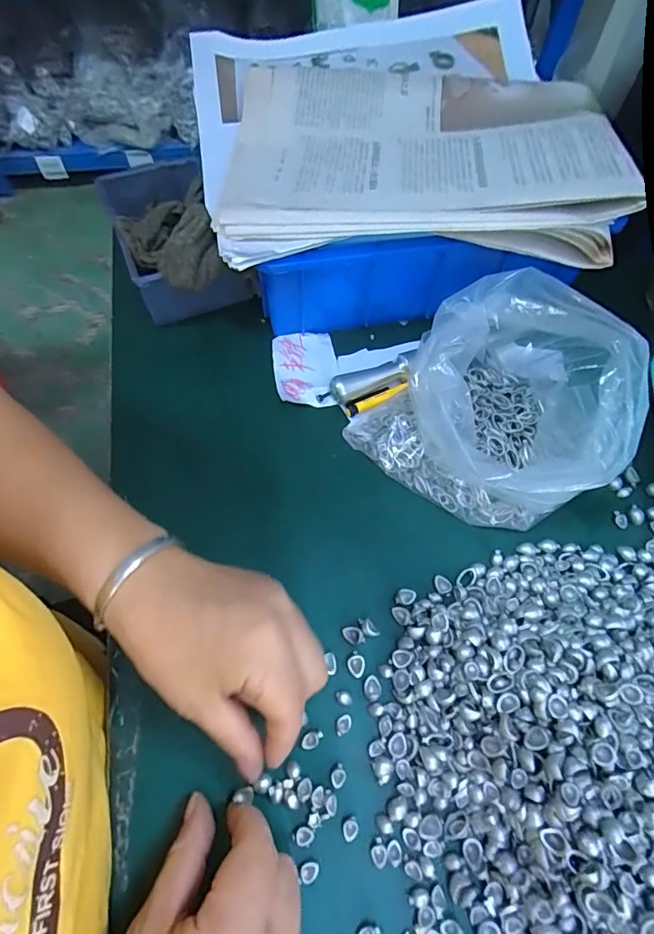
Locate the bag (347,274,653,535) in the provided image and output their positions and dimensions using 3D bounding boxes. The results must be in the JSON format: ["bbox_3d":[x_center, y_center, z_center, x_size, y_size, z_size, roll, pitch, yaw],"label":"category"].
[{"bbox_3d":[0.117,-0.038,0.316,0.146,0.093,0.148,-35,68,-17],"label":"bag"}]

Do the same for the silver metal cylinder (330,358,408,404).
[{"bbox_3d":[0.034,-0.068,0.375,0.062,0.018,0.018,-24,65,-13],"label":"silver metal cylinder"}]

